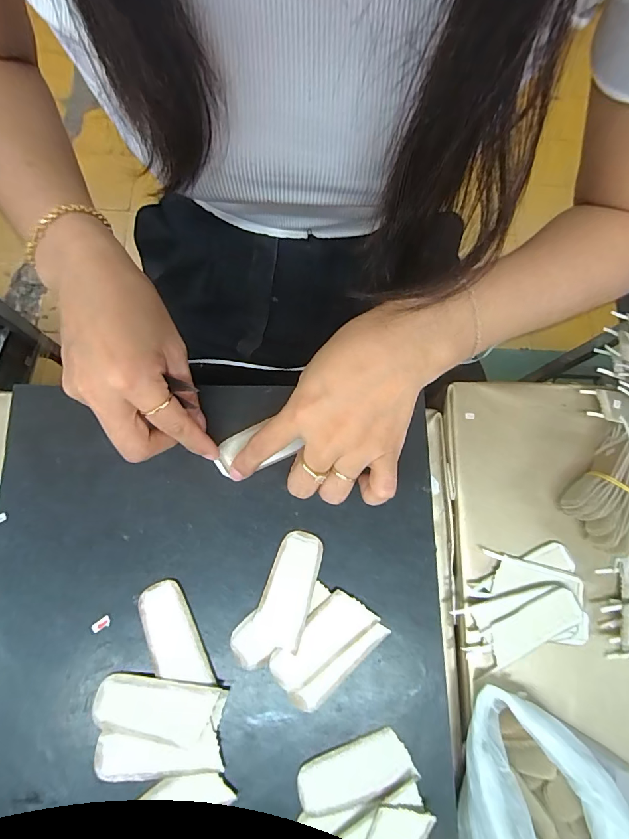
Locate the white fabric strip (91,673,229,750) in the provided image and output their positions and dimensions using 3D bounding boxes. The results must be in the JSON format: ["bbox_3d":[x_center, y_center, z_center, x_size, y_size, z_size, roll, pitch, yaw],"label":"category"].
[{"bbox_3d":[-0.095,0.176,0.242,0.076,0.006,0.031,9,76,-2],"label":"white fabric strip"}]

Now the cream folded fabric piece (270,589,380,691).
[{"bbox_3d":[0.004,0.144,0.260,0.071,0.004,0.030,-36,81,-12],"label":"cream folded fabric piece"}]

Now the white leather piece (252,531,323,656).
[{"bbox_3d":[-0.016,0.113,0.266,0.032,0.004,0.071,18,76,0],"label":"white leather piece"}]

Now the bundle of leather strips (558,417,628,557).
[{"bbox_3d":[0.240,0.057,0.302,0.068,0.032,0.093,39,77,5],"label":"bundle of leather strips"}]

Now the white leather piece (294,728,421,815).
[{"bbox_3d":[0.025,0.218,0.245,0.070,0.004,0.031,-16,78,-8],"label":"white leather piece"}]

